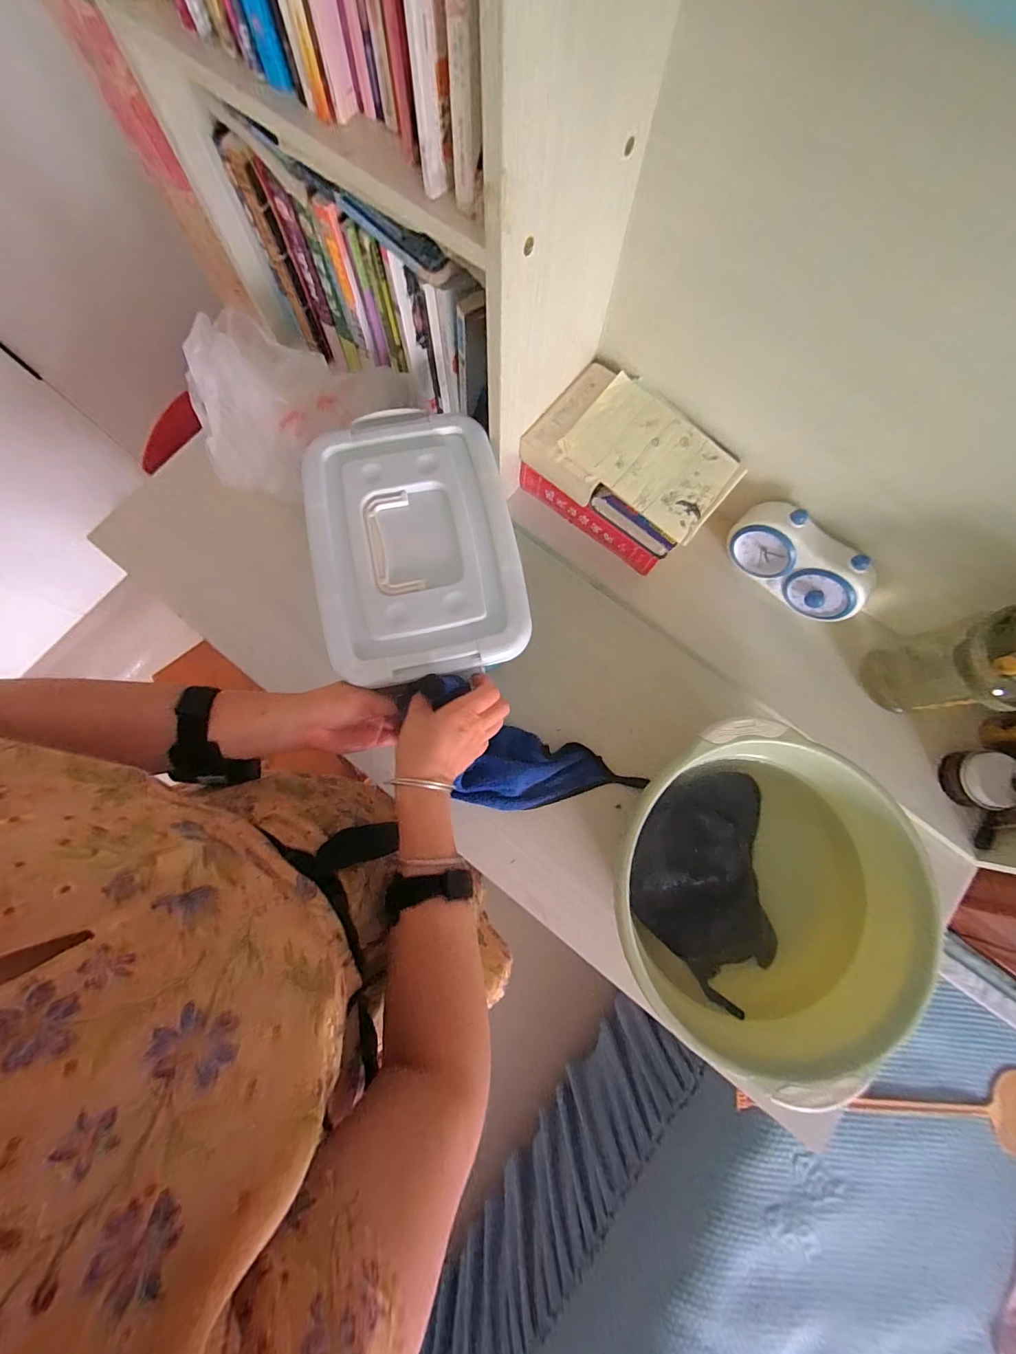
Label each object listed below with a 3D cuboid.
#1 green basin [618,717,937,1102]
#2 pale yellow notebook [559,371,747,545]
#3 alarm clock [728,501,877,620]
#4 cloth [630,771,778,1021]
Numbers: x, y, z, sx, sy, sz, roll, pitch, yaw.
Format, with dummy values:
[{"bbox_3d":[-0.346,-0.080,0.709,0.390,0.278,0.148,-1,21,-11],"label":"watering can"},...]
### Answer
[{"bbox_3d":[0.270,0.228,0.484,0.260,0.123,0.309,24,79,3],"label":"green basin"},{"bbox_3d":[0.170,-0.260,0.534,0.189,0.014,0.135,38,81,6],"label":"pale yellow notebook"},{"bbox_3d":[0.363,-0.143,0.562,0.058,0.090,0.177,-41,83,-8],"label":"alarm clock"},{"bbox_3d":[0.212,0.232,0.502,0.158,0.042,0.236,-2,79,-2],"label":"cloth"}]

